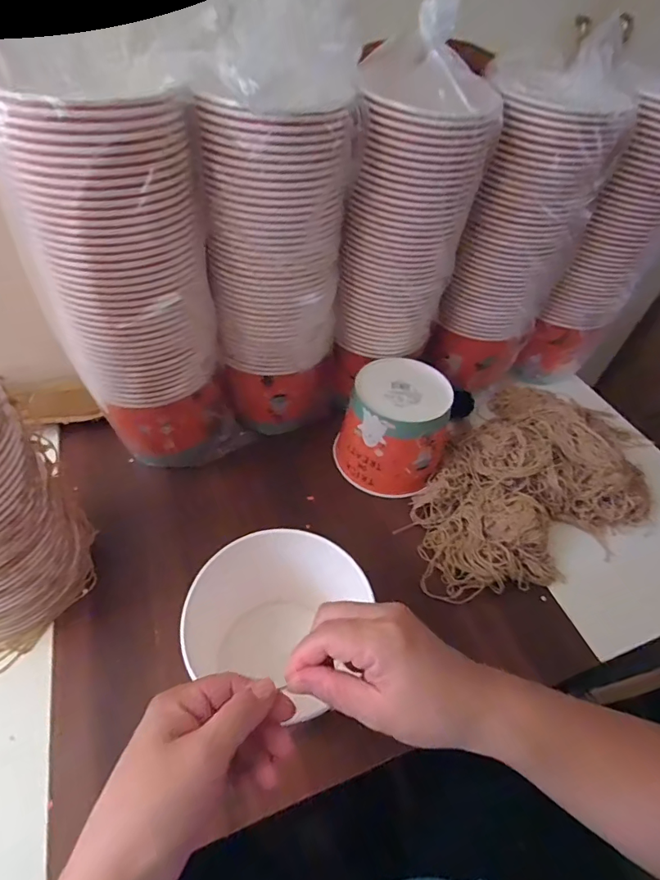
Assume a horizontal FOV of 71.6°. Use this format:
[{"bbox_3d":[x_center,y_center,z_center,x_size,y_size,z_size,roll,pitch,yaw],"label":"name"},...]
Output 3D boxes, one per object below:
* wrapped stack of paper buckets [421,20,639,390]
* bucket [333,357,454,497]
[{"bbox_3d":[0.251,-0.249,0.629,0.145,0.389,0.128,34,54,21],"label":"wrapped stack of paper buckets"},{"bbox_3d":[0.092,-0.016,0.640,0.130,0.136,0.132,3,50,-4],"label":"bucket"}]

